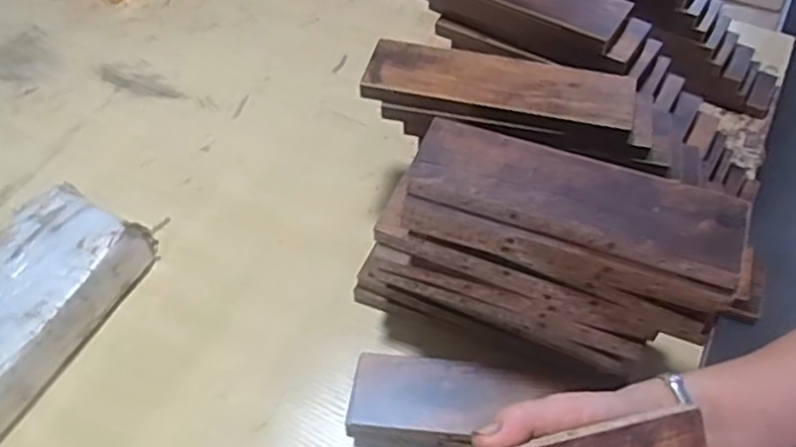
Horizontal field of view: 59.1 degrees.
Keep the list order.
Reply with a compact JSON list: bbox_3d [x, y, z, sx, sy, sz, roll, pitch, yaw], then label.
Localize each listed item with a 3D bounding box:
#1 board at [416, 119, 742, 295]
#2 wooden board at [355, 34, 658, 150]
[{"bbox_3d":[0.115,-0.019,0.460,0.210,0.020,0.062,18,56,12],"label":"board"},{"bbox_3d":[0.086,-0.113,0.570,0.222,0.015,0.070,10,55,7],"label":"wooden board"}]

